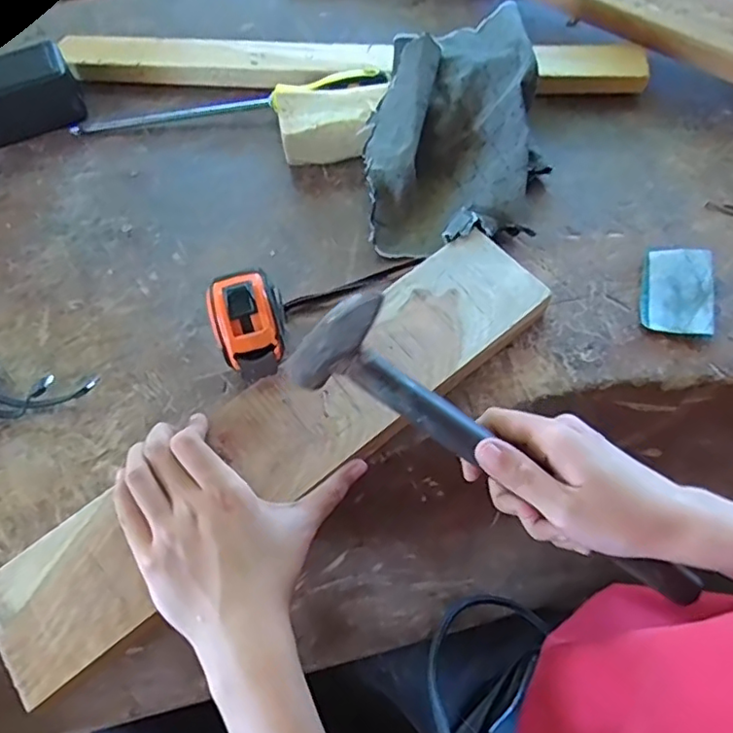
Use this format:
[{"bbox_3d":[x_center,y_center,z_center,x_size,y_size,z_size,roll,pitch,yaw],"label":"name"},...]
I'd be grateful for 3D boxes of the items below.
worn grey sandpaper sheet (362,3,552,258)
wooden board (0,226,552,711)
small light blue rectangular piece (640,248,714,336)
[{"bbox_3d":[0.072,-0.195,0.478,0.143,0.066,0.206,-1,63,3],"label":"worn grey sandpaper sheet"},{"bbox_3d":[-0.048,0.040,0.379,0.390,0.016,0.080,-36,67,-15],"label":"wooden board"},{"bbox_3d":[0.225,-0.055,0.430,0.044,0.015,0.069,10,64,8],"label":"small light blue rectangular piece"}]

